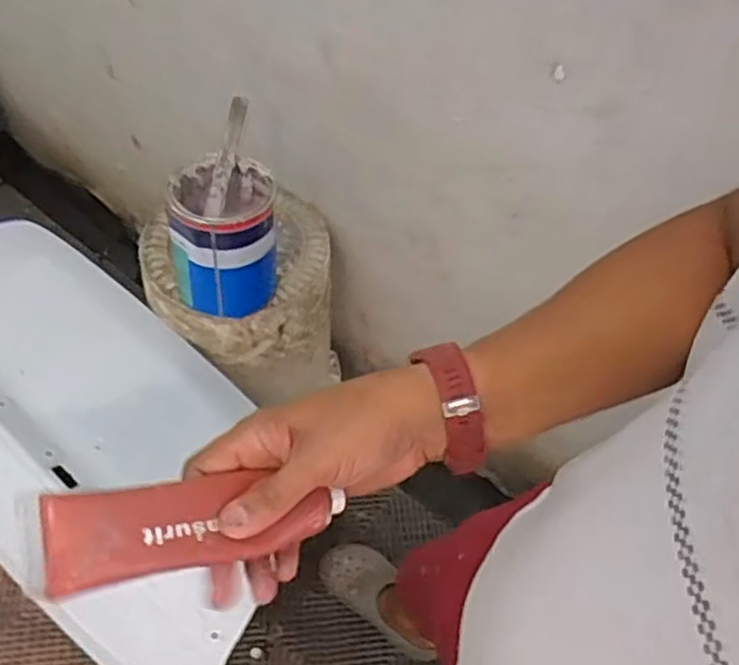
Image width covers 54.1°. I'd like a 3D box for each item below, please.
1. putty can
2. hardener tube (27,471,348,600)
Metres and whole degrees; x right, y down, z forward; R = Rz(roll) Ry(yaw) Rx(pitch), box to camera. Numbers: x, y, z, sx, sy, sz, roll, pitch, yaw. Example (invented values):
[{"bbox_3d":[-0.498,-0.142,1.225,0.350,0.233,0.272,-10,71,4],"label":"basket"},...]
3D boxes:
[{"bbox_3d":[-0.231,-0.150,1.143,0.158,0.190,0.161,-6,57,-6],"label":"putty can"},{"bbox_3d":[-0.093,0.104,0.390,0.170,0.017,0.049,2,53,-29],"label":"hardener tube"}]

